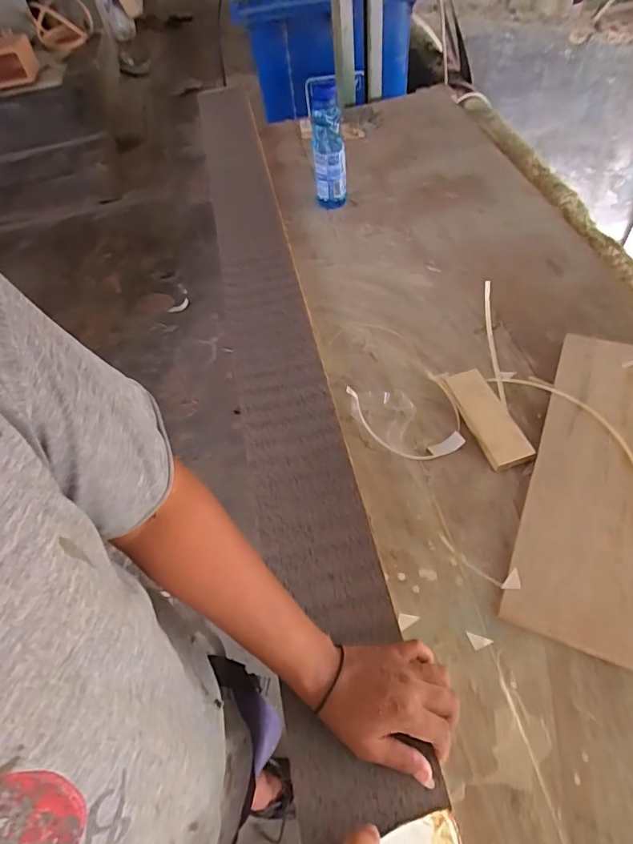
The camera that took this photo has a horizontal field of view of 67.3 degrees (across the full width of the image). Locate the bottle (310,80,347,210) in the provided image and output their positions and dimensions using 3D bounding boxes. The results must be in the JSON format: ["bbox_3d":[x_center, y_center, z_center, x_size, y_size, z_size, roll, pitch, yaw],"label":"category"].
[{"bbox_3d":[0.023,-0.514,0.902,0.063,0.221,0.060,-6,54,2],"label":"bottle"}]

